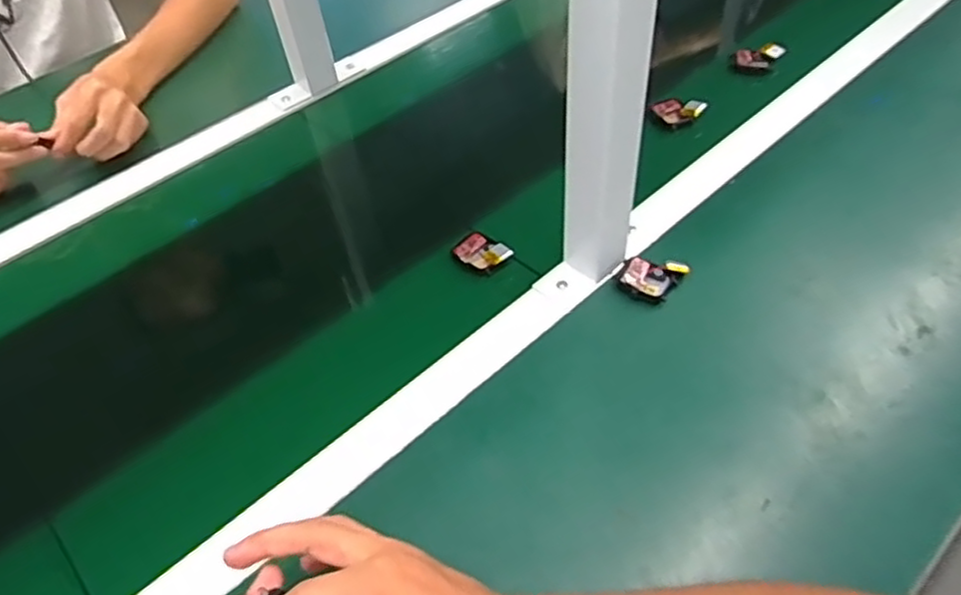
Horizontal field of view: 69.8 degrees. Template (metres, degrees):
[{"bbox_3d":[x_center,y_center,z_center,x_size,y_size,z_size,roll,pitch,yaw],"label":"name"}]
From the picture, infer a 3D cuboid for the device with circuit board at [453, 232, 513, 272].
[{"bbox_3d":[0.000,-0.042,0.623,0.034,0.012,0.053,-38,56,-24],"label":"device with circuit board"}]

